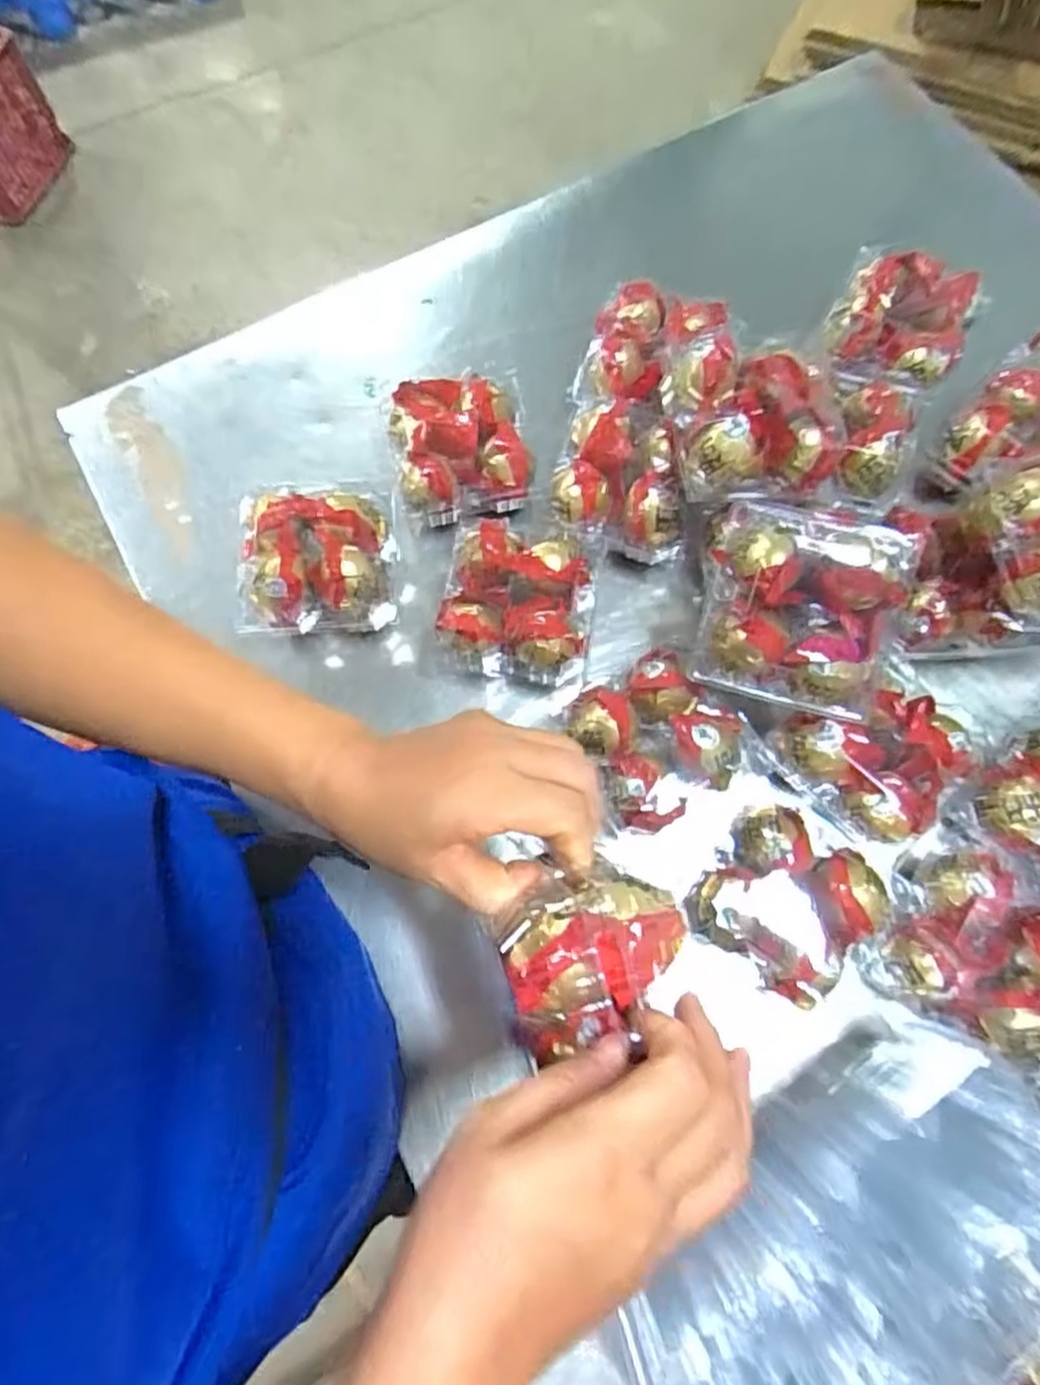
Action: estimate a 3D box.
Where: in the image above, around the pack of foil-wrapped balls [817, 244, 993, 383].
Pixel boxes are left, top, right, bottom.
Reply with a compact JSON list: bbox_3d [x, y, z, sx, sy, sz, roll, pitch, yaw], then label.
[{"bbox_3d":[0.319,-0.312,0.594,0.106,0.036,0.121,28,74,9],"label":"pack of foil-wrapped balls"}]

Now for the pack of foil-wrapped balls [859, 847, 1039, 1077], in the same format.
[{"bbox_3d":[0.295,0.163,0.445,0.121,0.048,0.111,31,75,10],"label":"pack of foil-wrapped balls"}]

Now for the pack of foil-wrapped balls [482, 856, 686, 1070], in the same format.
[{"bbox_3d":[0.027,0.099,0.271,0.069,0.039,0.061,-23,73,-7],"label":"pack of foil-wrapped balls"}]

